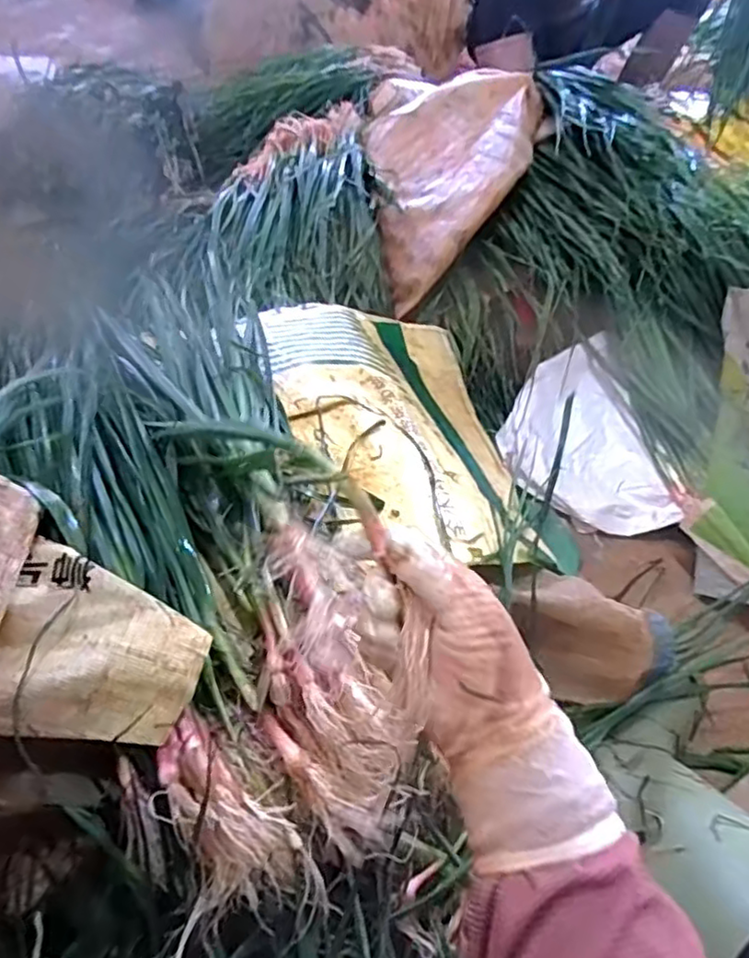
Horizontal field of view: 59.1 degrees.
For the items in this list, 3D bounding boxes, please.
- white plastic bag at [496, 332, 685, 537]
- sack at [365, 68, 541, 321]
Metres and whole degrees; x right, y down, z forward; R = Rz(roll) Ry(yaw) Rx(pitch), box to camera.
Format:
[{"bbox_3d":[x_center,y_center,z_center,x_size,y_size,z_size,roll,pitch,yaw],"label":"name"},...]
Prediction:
[{"bbox_3d":[0.289,-0.046,0.939,0.192,0.032,0.281,-18,73,-3],"label":"white plastic bag"},{"bbox_3d":[0.126,-0.528,1.066,0.285,0.063,0.547,-21,54,21],"label":"sack"}]

